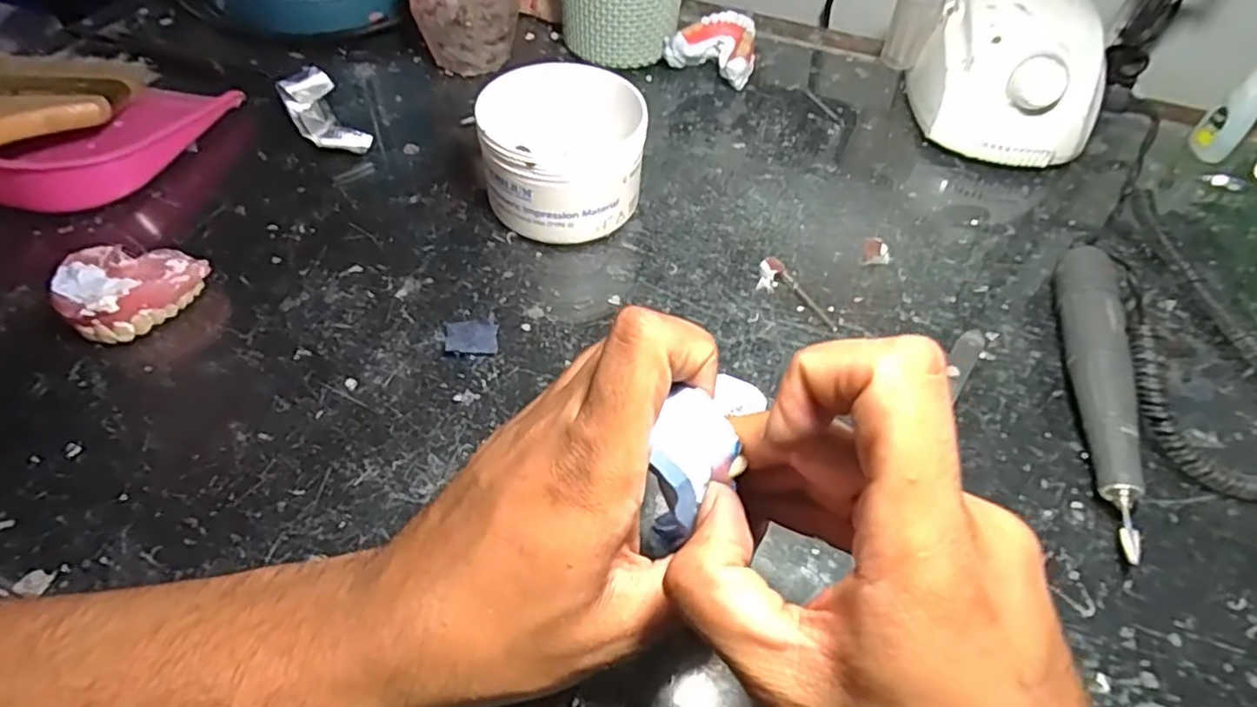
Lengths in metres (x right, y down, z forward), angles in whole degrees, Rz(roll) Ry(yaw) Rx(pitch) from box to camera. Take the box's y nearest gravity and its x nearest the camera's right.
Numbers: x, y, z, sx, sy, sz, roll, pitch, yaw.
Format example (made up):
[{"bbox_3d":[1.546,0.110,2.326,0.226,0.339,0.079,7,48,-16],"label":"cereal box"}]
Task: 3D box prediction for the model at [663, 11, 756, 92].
[{"bbox_3d":[0.066,-0.226,0.493,0.063,0.035,0.051,26,55,16],"label":"model"}]

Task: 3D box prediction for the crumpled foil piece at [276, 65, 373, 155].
[{"bbox_3d":[-0.194,-0.151,0.421,0.033,0.029,0.072,-30,59,-24],"label":"crumpled foil piece"}]

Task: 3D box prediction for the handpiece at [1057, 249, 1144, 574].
[{"bbox_3d":[0.225,0.015,0.314,0.025,0.031,0.165,13,52,7],"label":"handpiece"}]

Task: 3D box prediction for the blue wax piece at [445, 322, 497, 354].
[{"bbox_3d":[-0.078,-0.008,0.329,0.026,0.004,0.020,3,52,-1],"label":"blue wax piece"}]

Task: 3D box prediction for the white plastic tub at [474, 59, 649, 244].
[{"bbox_3d":[-0.036,-0.111,0.370,0.088,0.073,0.078,7,52,2],"label":"white plastic tub"}]

